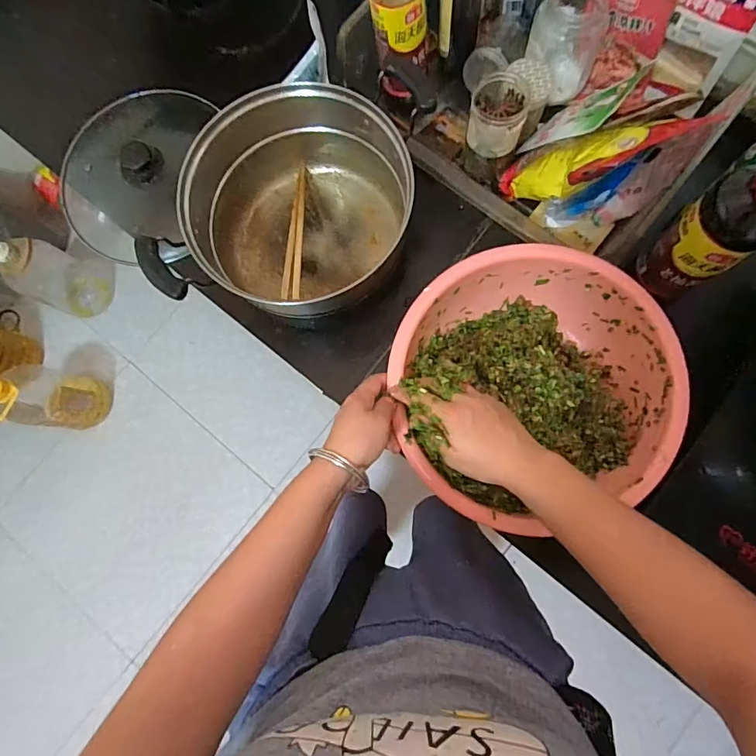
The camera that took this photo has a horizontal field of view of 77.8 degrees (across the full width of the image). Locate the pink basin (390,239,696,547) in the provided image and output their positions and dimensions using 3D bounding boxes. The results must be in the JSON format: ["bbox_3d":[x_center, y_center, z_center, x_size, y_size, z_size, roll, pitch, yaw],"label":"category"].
[{"bbox_3d":[0.165,0.001,0.516,0.280,0.105,0.267,-1,81,3],"label":"pink basin"}]

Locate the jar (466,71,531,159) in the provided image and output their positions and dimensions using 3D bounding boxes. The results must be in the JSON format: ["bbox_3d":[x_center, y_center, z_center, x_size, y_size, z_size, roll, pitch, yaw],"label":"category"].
[{"bbox_3d":[0.137,-0.301,0.541,0.061,0.055,0.067,-1,81,3],"label":"jar"}]

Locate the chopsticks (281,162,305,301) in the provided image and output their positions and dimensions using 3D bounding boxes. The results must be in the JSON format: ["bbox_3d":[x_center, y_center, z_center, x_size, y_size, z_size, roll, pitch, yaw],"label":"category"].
[{"bbox_3d":[-0.097,-0.187,0.559,0.022,0.014,0.245,-5,55,3],"label":"chopsticks"}]

